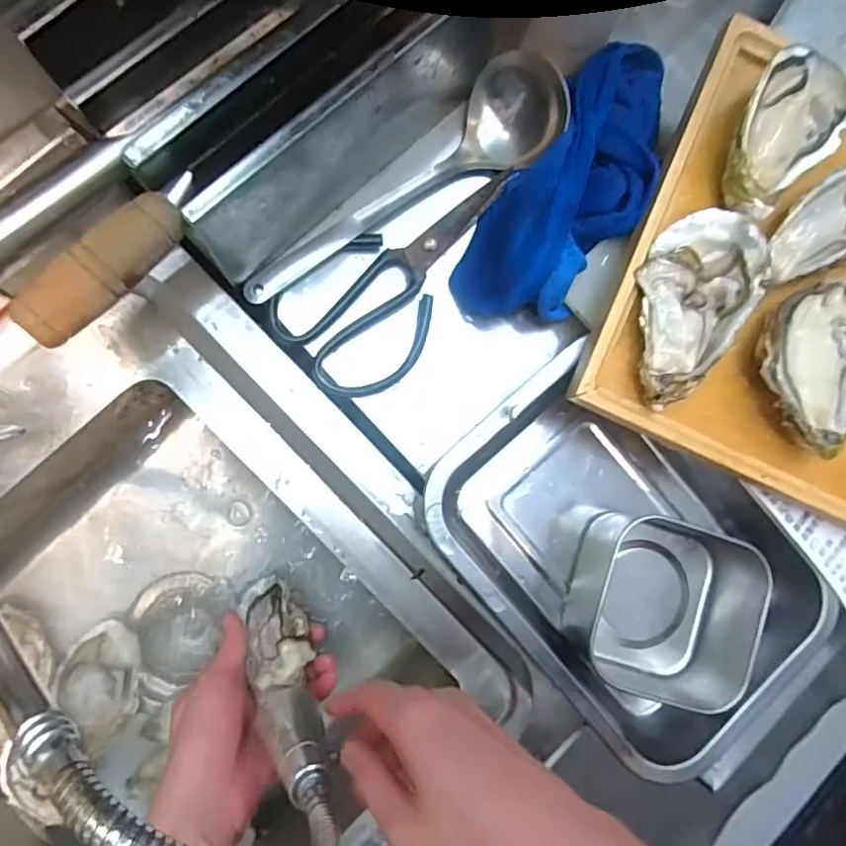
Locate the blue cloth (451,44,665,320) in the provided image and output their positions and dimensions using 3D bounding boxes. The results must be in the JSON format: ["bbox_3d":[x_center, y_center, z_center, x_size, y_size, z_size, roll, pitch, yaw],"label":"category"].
[{"bbox_3d":[0.103,-0.158,0.382,0.080,0.048,0.205,32,84,-5],"label":"blue cloth"}]

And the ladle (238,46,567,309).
[{"bbox_3d":[-0.005,-0.142,0.372,0.229,0.044,0.067,-44,93,-7],"label":"ladle"}]

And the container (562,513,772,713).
[{"bbox_3d":[0.157,0.119,0.386,0.109,0.052,0.113,20,85,-6],"label":"container"}]

